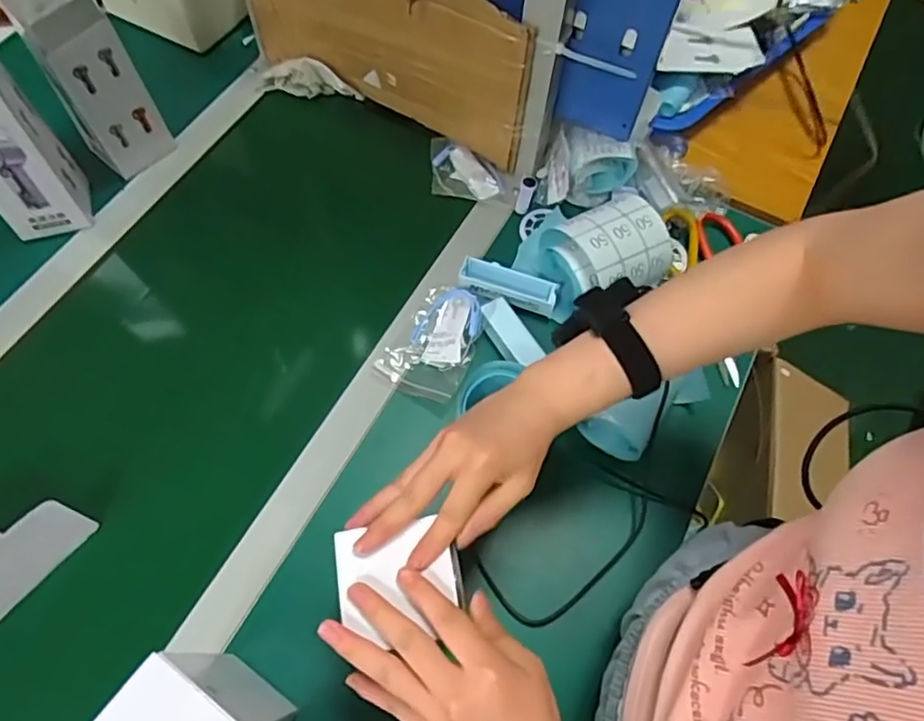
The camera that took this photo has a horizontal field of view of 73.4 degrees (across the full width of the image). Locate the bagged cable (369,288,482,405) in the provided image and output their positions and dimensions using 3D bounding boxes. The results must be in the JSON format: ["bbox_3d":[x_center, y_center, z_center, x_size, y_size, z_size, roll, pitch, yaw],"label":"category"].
[{"bbox_3d":[-0.025,-0.023,0.612,0.081,0.017,0.120,24,66,9],"label":"bagged cable"}]

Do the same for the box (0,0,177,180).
[{"bbox_3d":[-0.377,-0.289,0.628,0.078,0.194,0.076,-39,72,-18],"label":"box"}]

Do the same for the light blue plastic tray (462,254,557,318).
[{"bbox_3d":[0.047,-0.077,0.631,0.100,0.023,0.031,16,65,6],"label":"light blue plastic tray"}]

